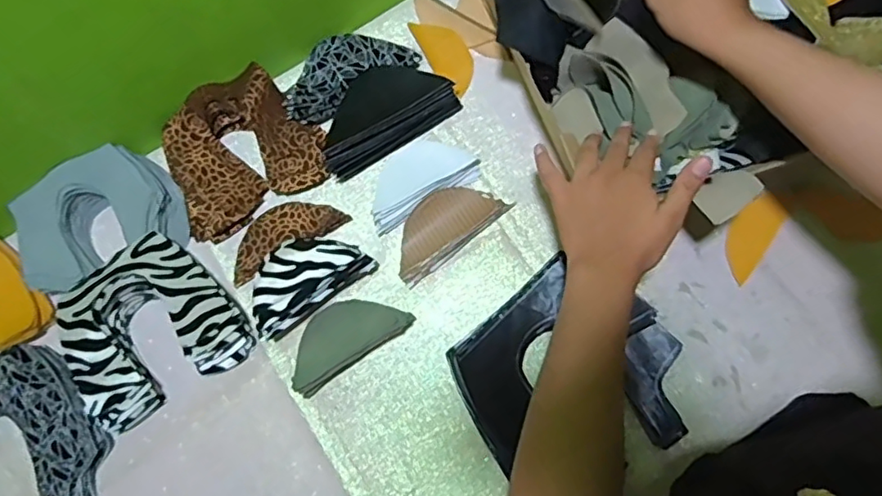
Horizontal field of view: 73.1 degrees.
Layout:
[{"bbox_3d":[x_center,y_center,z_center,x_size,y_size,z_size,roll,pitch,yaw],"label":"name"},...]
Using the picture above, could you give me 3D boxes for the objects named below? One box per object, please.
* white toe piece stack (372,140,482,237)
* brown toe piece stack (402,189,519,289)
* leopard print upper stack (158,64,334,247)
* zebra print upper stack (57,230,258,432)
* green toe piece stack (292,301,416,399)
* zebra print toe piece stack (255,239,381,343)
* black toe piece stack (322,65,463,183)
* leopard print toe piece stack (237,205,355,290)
[{"bbox_3d":[-0.025,-0.073,0.603,0.119,0.016,0.066,-33,75,-5],"label":"white toe piece stack"},{"bbox_3d":[0.001,-0.022,0.592,0.123,0.017,0.059,-40,76,-7],"label":"brown toe piece stack"},{"bbox_3d":[-0.209,-0.103,0.608,0.158,0.045,0.137,-30,75,-4],"label":"leopard print upper stack"},{"bbox_3d":[-0.281,0.076,0.574,0.164,0.043,0.149,-35,75,-5],"label":"zebra print upper stack"},{"bbox_3d":[-0.090,0.083,0.559,0.122,0.049,0.056,-34,75,-5],"label":"green toe piece stack"},{"bbox_3d":[-0.129,0.029,0.567,0.122,0.062,0.062,-38,75,-6],"label":"zebra print toe piece stack"},{"bbox_3d":[-0.062,-0.144,0.610,0.150,0.034,0.086,-29,74,-3],"label":"black toe piece stack"},{"bbox_3d":[-0.160,-0.015,0.604,0.124,0.015,0.050,-33,75,-5],"label":"leopard print toe piece stack"}]

